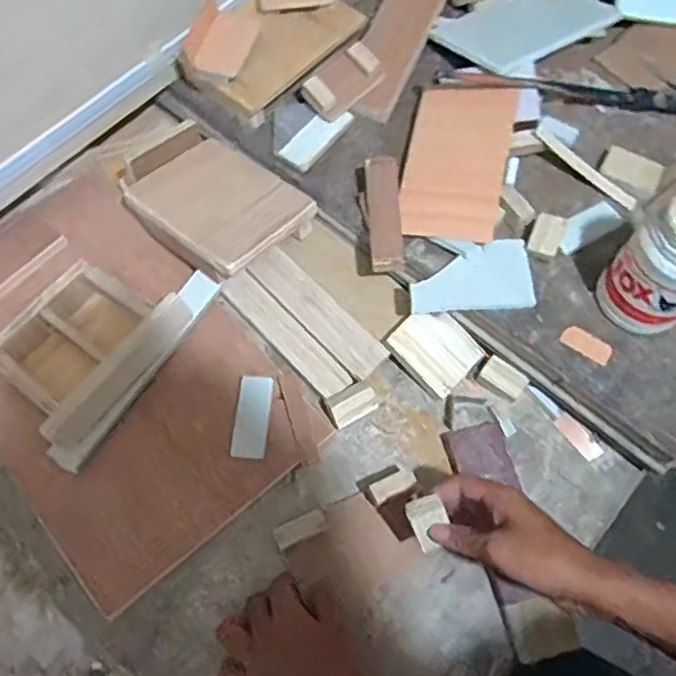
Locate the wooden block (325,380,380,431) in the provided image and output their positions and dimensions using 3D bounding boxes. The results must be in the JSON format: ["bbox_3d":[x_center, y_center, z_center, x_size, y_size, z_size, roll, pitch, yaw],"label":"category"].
[{"bbox_3d":[0.014,0.062,0.598,0.047,0.021,0.032,-24,69,-11],"label":"wooden block"}]

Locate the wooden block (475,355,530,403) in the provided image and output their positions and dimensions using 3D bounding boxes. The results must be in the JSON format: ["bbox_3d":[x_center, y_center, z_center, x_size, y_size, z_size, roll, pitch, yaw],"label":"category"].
[{"bbox_3d":[0.162,0.041,0.610,0.043,0.014,0.027,35,70,13],"label":"wooden block"}]

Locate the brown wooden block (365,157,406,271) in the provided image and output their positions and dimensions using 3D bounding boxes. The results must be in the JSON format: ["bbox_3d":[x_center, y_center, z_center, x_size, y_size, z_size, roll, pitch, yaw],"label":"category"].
[{"bbox_3d":[0.046,-0.124,0.613,0.031,0.014,0.110,-4,83,-1],"label":"brown wooden block"}]

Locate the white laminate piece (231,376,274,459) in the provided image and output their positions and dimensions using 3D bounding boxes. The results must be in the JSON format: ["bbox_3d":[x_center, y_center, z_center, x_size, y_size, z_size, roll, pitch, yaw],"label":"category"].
[{"bbox_3d":[-0.081,0.075,0.592,0.031,0.004,0.077,6,70,1],"label":"white laminate piece"}]

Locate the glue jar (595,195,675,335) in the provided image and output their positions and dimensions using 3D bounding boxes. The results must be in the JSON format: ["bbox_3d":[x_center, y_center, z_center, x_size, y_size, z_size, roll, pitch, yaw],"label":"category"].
[{"bbox_3d":[0.286,-0.059,0.536,0.062,0.134,0.077,-37,72,-15],"label":"glue jar"}]

